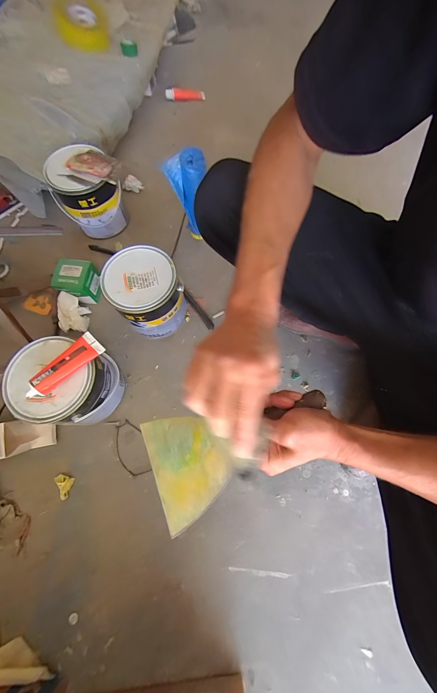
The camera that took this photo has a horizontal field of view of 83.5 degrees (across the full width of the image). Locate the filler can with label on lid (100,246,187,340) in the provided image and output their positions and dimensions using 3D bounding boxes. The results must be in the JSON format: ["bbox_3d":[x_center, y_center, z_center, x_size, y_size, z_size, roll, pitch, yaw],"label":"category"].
[{"bbox_3d":[-0.161,-0.115,0.575,0.144,0.168,0.146,0,71,0],"label":"filler can with label on lid"}]

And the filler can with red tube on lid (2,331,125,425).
[{"bbox_3d":[-0.291,0.078,0.496,0.154,0.189,0.151,0,71,-1],"label":"filler can with red tube on lid"}]

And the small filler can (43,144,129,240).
[{"bbox_3d":[-0.347,-0.403,0.660,0.154,0.168,0.142,-25,73,-8],"label":"small filler can"}]

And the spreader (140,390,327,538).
[{"bbox_3d":[0.026,0.106,0.290,0.214,0.018,0.112,-22,72,-8],"label":"spreader"}]

